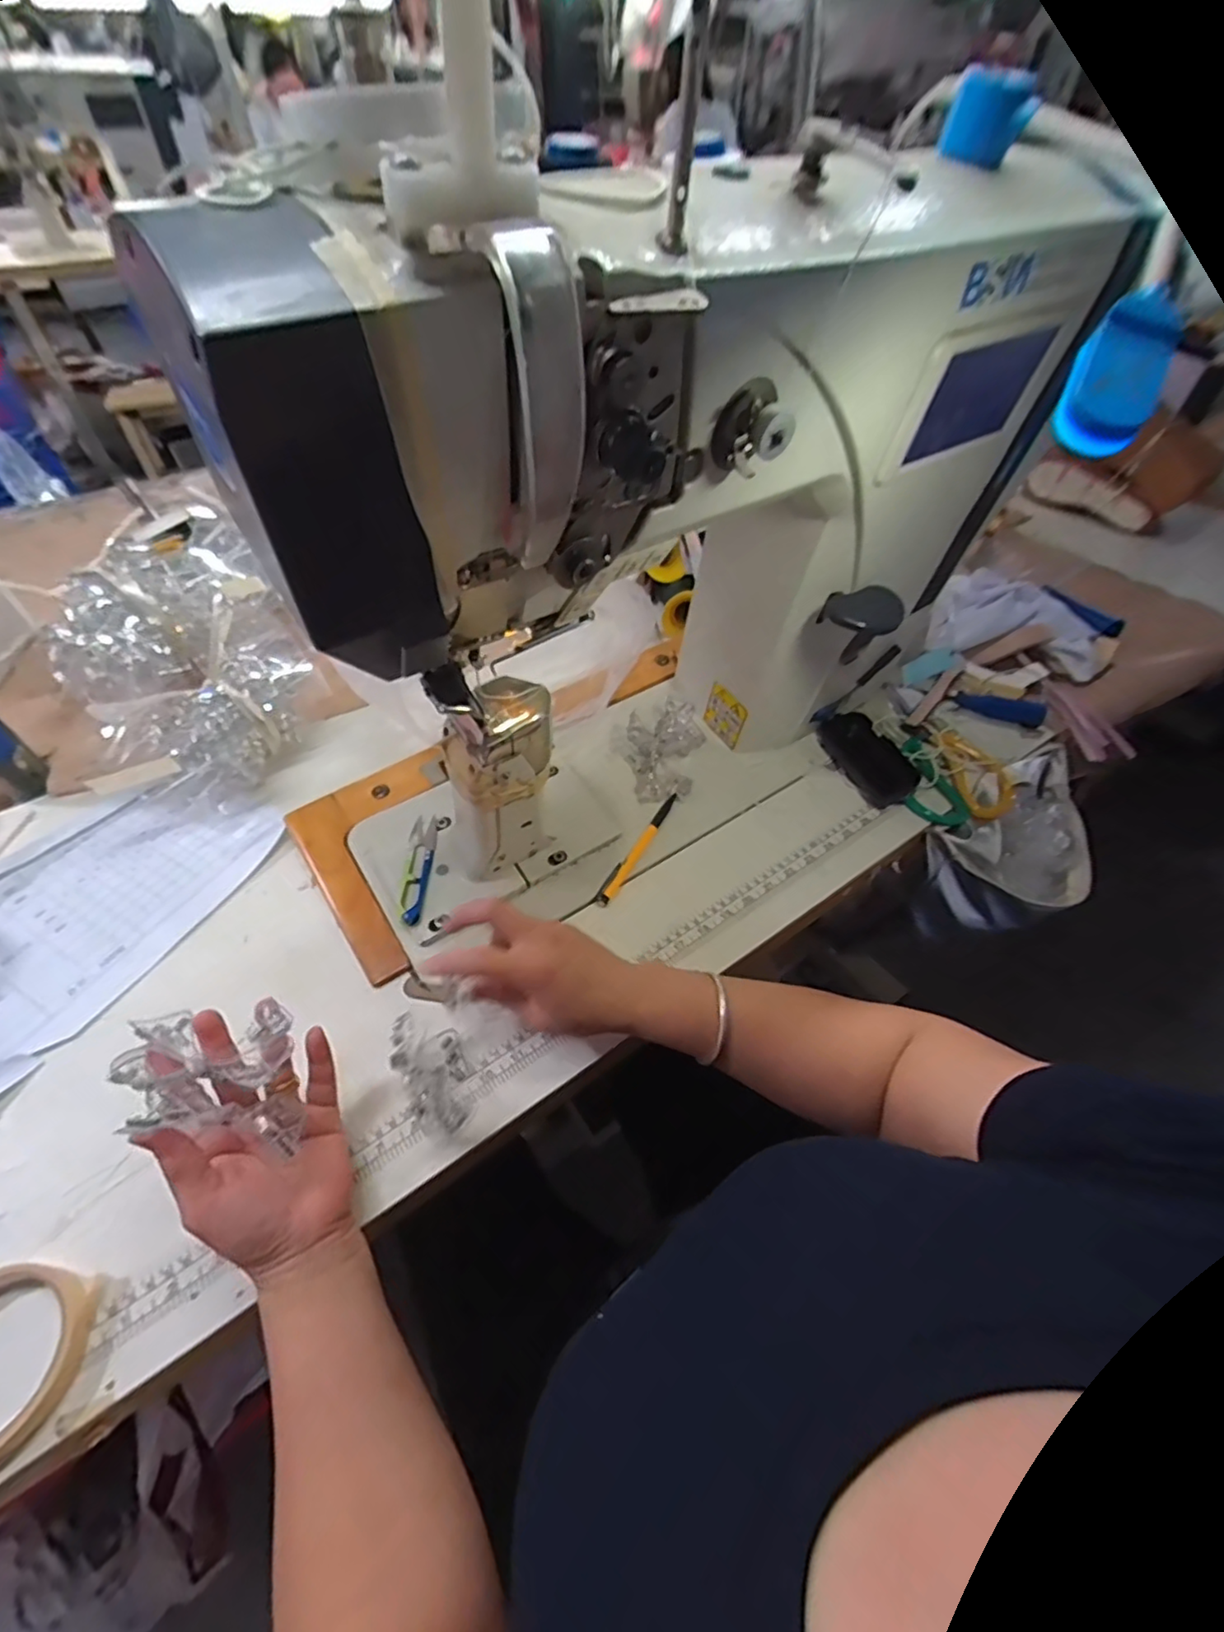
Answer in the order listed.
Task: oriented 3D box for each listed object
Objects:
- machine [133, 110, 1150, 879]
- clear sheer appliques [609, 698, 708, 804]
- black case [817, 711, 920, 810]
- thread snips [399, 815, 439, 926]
[{"bbox_3d":[0.052,-0.161,0.424,0.473,0.389,0.158,-27,56,-22],"label":"machine"},{"bbox_3d":[0.054,-0.069,0.621,0.087,0.046,0.094,-16,53,-14],"label":"clear sheer appliques"},{"bbox_3d":[0.264,-0.060,0.642,0.060,0.032,0.113,-13,52,-12],"label":"black case"},{"bbox_3d":[-0.167,0.044,0.538,0.024,0.008,0.104,-1,51,-2],"label":"thread snips"}]

